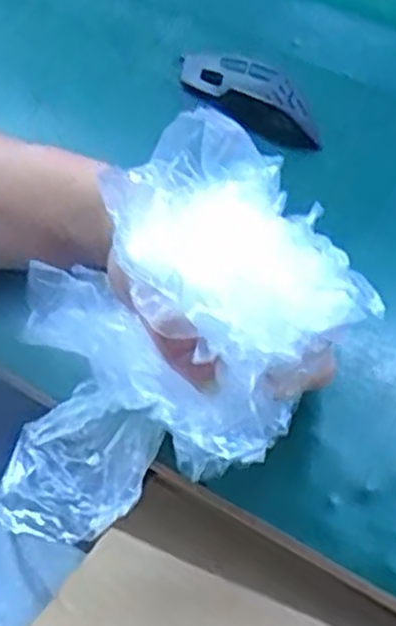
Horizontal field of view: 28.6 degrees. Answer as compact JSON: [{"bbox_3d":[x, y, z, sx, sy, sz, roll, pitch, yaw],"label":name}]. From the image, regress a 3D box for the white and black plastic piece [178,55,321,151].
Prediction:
[{"bbox_3d":[0.030,-0.128,0.455,0.099,0.020,0.037,39,71,24],"label":"white and black plastic piece"}]

